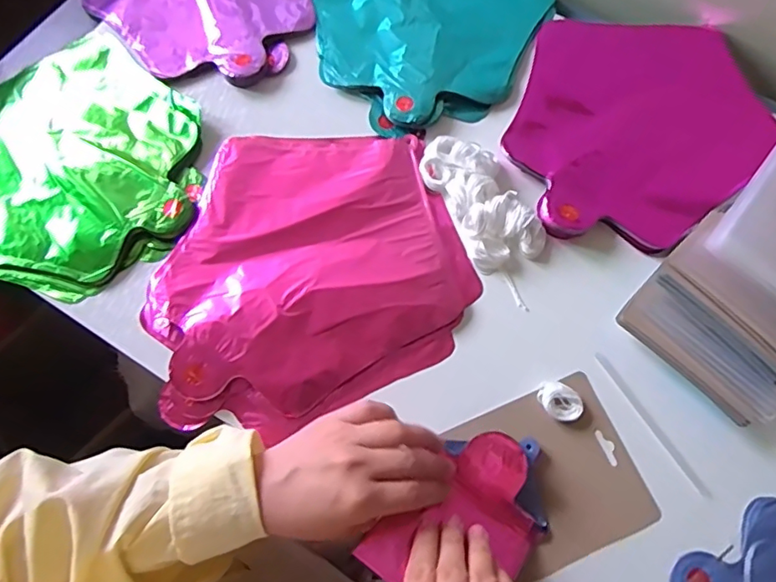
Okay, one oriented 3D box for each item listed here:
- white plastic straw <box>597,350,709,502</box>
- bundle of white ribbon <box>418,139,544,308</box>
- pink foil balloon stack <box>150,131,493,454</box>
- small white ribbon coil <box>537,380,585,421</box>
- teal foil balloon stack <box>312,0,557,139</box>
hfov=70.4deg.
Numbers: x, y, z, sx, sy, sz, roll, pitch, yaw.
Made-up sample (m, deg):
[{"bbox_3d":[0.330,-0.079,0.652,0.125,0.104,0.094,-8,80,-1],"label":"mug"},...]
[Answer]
[{"bbox_3d":[0.194,0.097,0.406,0.008,0.005,0.120,-31,74,-10],"label":"white plastic straw"},{"bbox_3d":[0.081,-0.069,0.447,0.061,0.023,0.150,-30,74,-9],"label":"bundle of white ribbon"},{"bbox_3d":[-0.071,-0.022,0.440,0.247,0.016,0.230,-22,73,-7],"label":"pink foil balloon stack"},{"bbox_3d":[0.127,0.081,0.405,0.032,0.011,0.025,35,75,11],"label":"small white ribbon coil"},{"bbox_3d":[0.040,-0.268,0.527,0.225,0.023,0.234,-24,73,-8],"label":"teal foil balloon stack"}]

